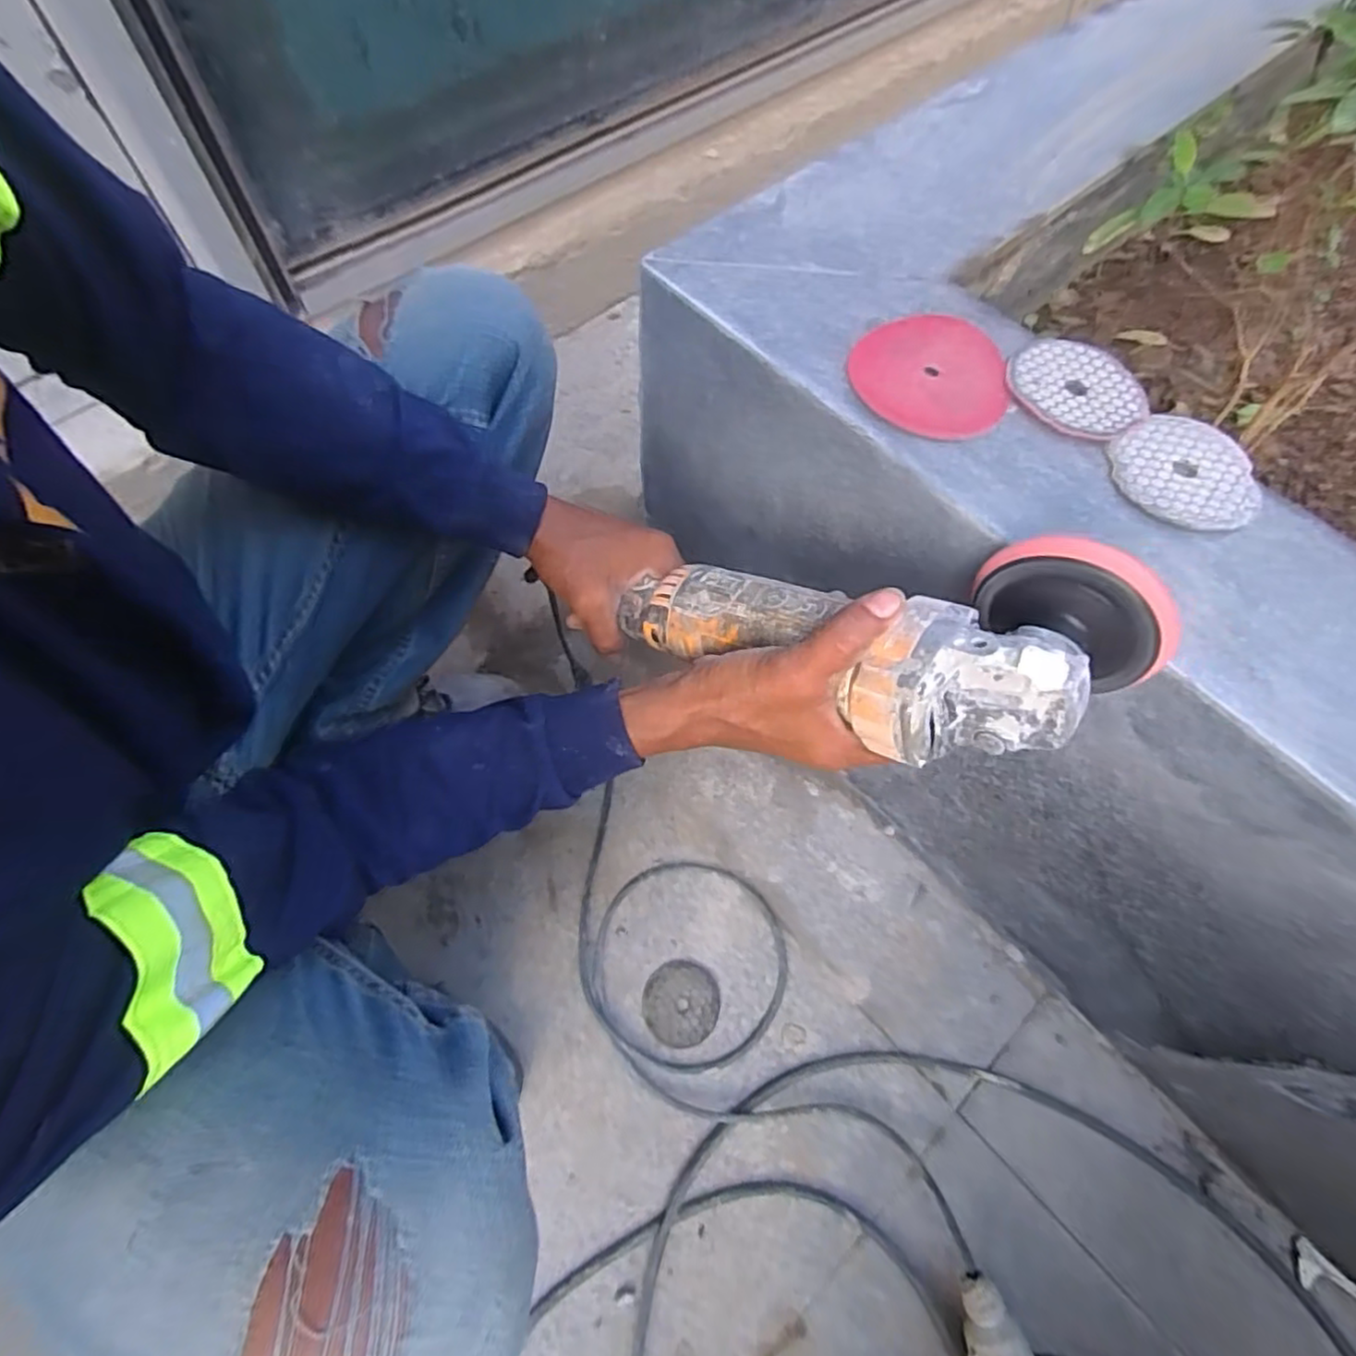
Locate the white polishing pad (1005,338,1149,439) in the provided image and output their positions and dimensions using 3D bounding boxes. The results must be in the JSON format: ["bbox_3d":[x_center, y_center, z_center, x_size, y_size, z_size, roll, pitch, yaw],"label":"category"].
[{"bbox_3d":[0.241,-0.178,0.416,0.076,0.007,0.081,-36,70,-17],"label":"white polishing pad"}]

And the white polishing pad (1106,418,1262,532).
[{"bbox_3d":[0.292,-0.118,0.391,0.081,0.004,0.077,-25,67,-13],"label":"white polishing pad"}]

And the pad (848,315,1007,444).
[{"bbox_3d":[0.152,-0.184,0.413,0.093,0.009,0.094,5,64,1],"label":"pad"}]

